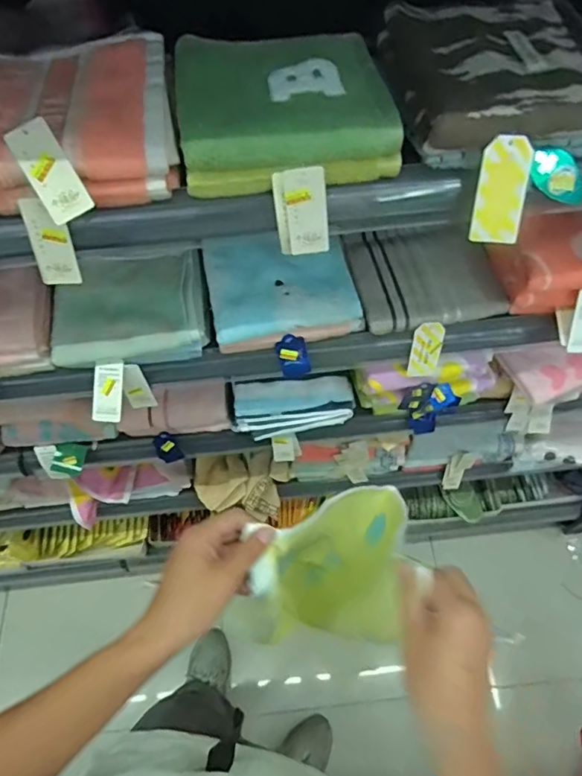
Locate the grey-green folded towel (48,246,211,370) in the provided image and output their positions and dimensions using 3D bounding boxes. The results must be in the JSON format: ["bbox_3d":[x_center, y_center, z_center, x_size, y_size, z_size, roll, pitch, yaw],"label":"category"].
[{"bbox_3d":[-0.211,-0.117,0.674,0.196,0.049,0.169,-7,60,-2],"label":"grey-green folded towel"}]

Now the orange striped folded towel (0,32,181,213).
[{"bbox_3d":[-0.201,-0.242,0.459,0.193,0.057,0.166,-5,60,-1],"label":"orange striped folded towel"}]

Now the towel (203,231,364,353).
[{"bbox_3d":[-0.013,-0.132,0.662,0.184,0.030,0.146,-9,75,5],"label":"towel"}]

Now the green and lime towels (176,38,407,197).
[{"bbox_3d":[-0.007,-0.254,0.462,0.179,0.051,0.154,-7,60,-2],"label":"green and lime towels"}]

